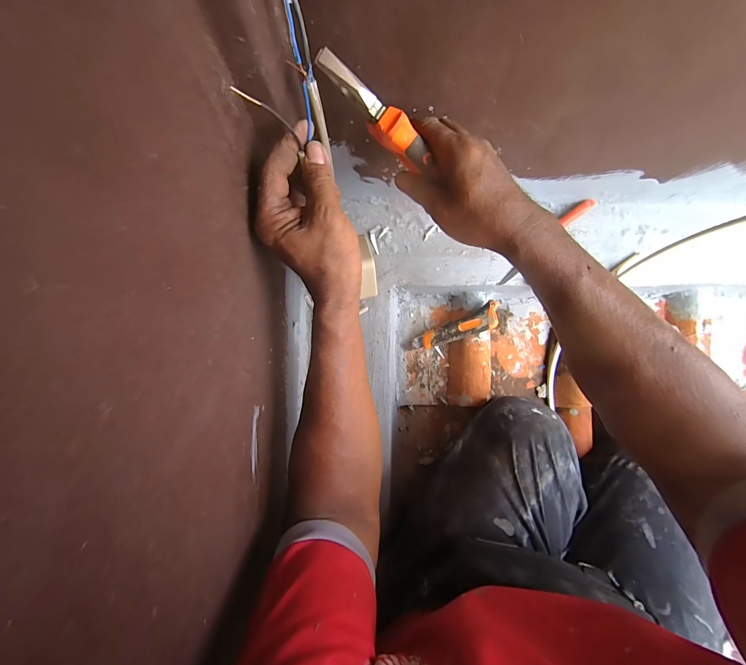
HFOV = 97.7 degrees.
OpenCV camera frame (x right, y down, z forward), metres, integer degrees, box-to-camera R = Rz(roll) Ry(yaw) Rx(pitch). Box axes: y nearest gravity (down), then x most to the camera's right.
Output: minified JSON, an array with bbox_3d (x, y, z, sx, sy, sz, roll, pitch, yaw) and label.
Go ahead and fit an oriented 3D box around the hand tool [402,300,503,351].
[{"bbox_3d":[0.127,-0.002,0.541,0.166,0.013,0.038,-23,76,19],"label":"hand tool"}]

